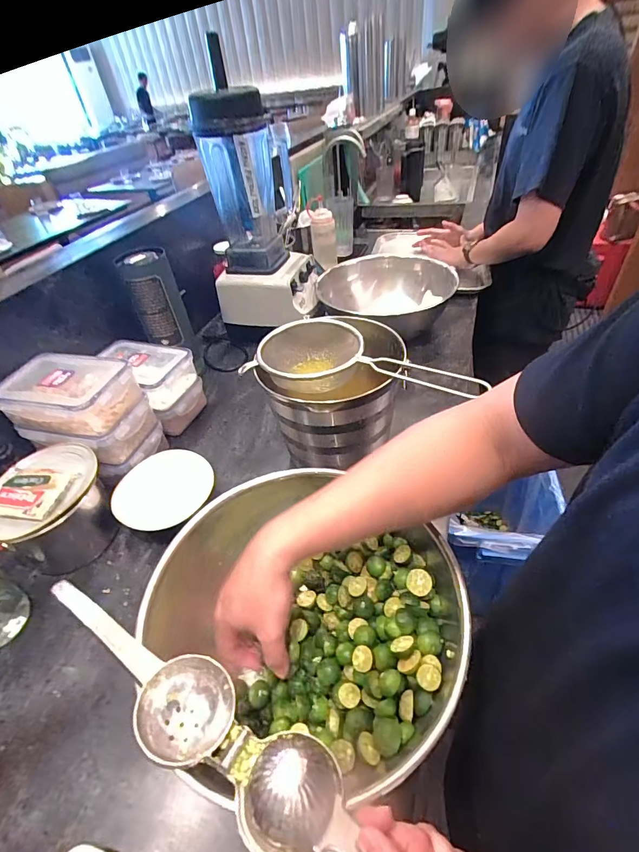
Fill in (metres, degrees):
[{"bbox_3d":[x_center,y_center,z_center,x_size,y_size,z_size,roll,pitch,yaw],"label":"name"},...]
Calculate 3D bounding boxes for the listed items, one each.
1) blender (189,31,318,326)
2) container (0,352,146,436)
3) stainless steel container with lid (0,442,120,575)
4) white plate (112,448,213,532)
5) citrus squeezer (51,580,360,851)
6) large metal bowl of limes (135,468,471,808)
[{"bbox_3d":[-0.143,-0.457,0.874,0.233,0.429,0.268,-12,43,-4],"label":"blender"},{"bbox_3d":[-0.387,-0.048,0.624,0.176,0.081,0.135,5,44,14],"label":"container"},{"bbox_3d":[-0.385,0.121,0.579,0.123,0.124,0.155,9,45,18],"label":"stainless steel container with lid"},{"bbox_3d":[-0.237,0.093,0.598,0.142,0.010,0.140,-3,43,5],"label":"white plate"},{"bbox_3d":[-0.063,0.249,0.299,0.402,0.064,0.070,21,50,23],"label":"citrus squeezer"},{"bbox_3d":[-0.044,0.216,0.451,0.373,0.116,0.302,23,51,29],"label":"large metal bowl of limes"}]

